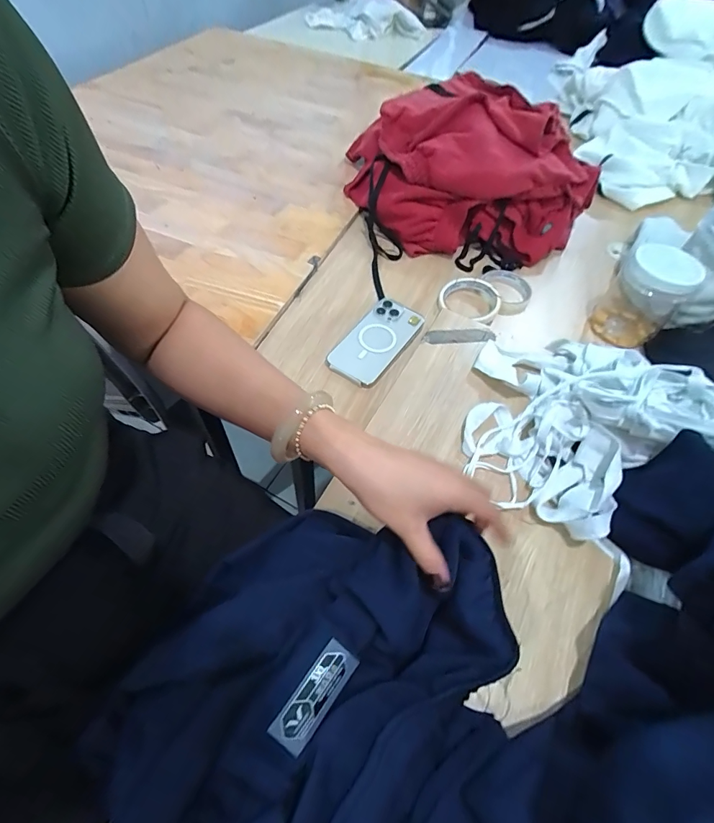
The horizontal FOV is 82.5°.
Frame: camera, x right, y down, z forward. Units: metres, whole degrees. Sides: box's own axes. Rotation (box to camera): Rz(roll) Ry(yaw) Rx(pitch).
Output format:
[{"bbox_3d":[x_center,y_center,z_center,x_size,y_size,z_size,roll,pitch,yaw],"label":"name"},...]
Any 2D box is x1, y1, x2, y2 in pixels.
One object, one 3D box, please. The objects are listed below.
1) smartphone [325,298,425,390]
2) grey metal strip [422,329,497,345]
[{"bbox_3d":[0.032,-0.103,0.592,0.081,0.014,0.162,31,60,15],"label":"smartphone"},{"bbox_3d":[0.140,-0.102,0.559,0.098,0.009,0.024,-1,57,-6],"label":"grey metal strip"}]

